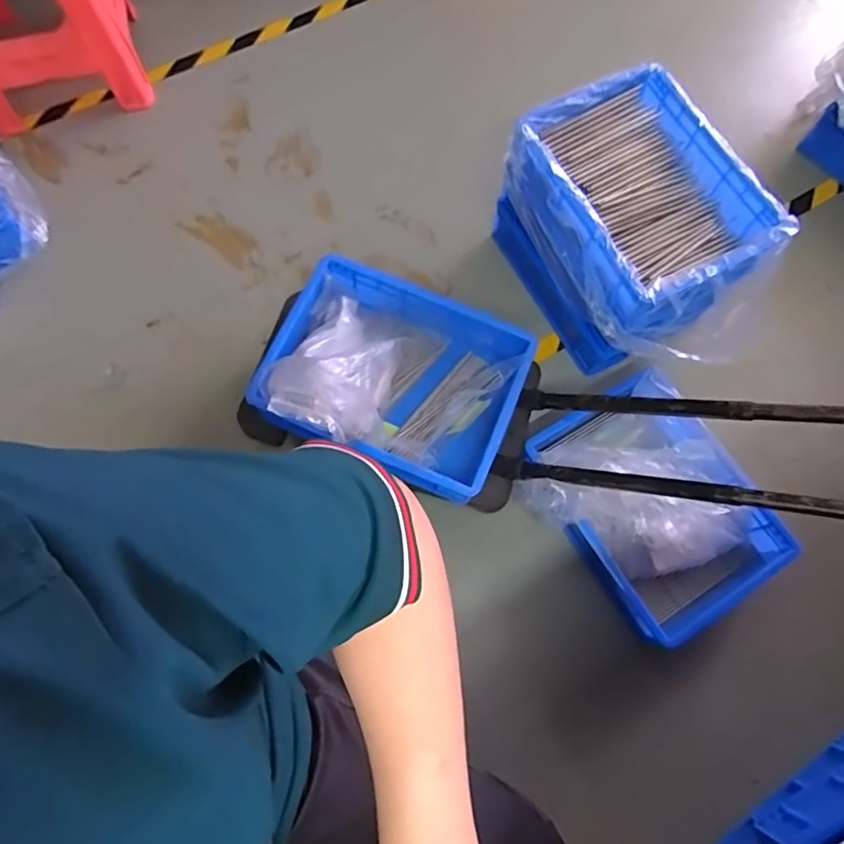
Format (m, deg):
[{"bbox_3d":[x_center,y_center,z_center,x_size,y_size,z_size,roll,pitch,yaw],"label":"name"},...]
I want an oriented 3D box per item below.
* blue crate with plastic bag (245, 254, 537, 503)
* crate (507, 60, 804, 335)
[{"bbox_3d":[-0.044,-0.092,0.988,0.413,0.192,0.314,20,73,5],"label":"blue crate with plastic bag"},{"bbox_3d":[0.375,-0.374,1.024,0.317,0.142,0.424,-27,75,-10],"label":"crate"}]

